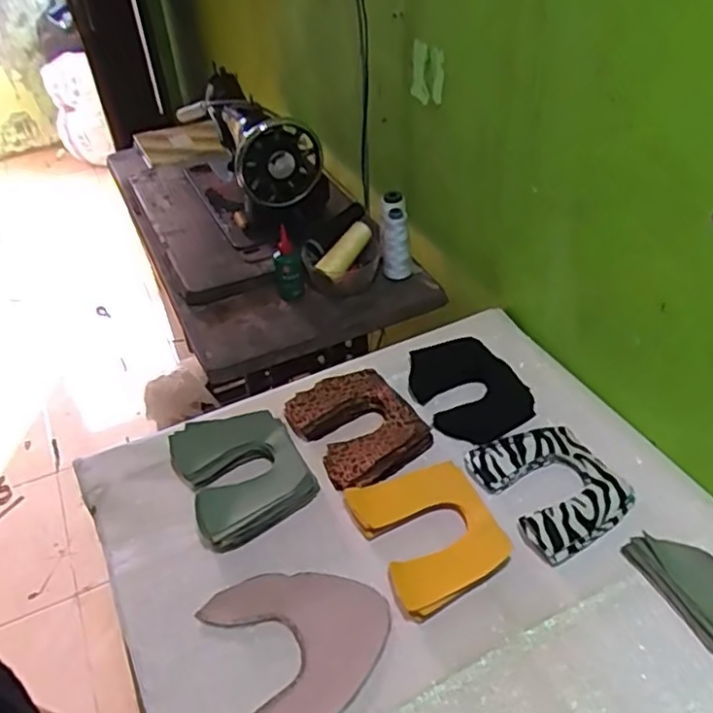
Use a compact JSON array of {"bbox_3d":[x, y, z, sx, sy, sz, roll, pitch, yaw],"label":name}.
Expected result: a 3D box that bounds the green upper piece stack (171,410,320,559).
[{"bbox_3d":[-0.130,0.125,0.756,0.132,0.036,0.160,-22,44,-18],"label":"green upper piece stack"}]

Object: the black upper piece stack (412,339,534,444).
[{"bbox_3d":[0.142,0.044,0.854,0.125,0.037,0.160,-16,42,-12],"label":"black upper piece stack"}]

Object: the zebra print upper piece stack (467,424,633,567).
[{"bbox_3d":[0.209,0.135,0.723,0.130,0.020,0.151,-24,44,-20],"label":"zebra print upper piece stack"}]

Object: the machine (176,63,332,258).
[{"bbox_3d":[-0.201,-0.361,1.199,0.168,0.210,0.388,-22,44,-19],"label":"machine"}]

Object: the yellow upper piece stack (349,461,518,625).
[{"bbox_3d":[0.075,0.173,0.680,0.126,0.030,0.157,-18,43,-15],"label":"yellow upper piece stack"}]

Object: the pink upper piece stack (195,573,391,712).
[{"bbox_3d":[-0.048,0.263,0.617,0.158,0.004,0.159,-18,43,-15],"label":"pink upper piece stack"}]

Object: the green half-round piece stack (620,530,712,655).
[{"bbox_3d":[0.312,0.212,0.626,0.058,0.025,0.114,-22,43,-18],"label":"green half-round piece stack"}]

